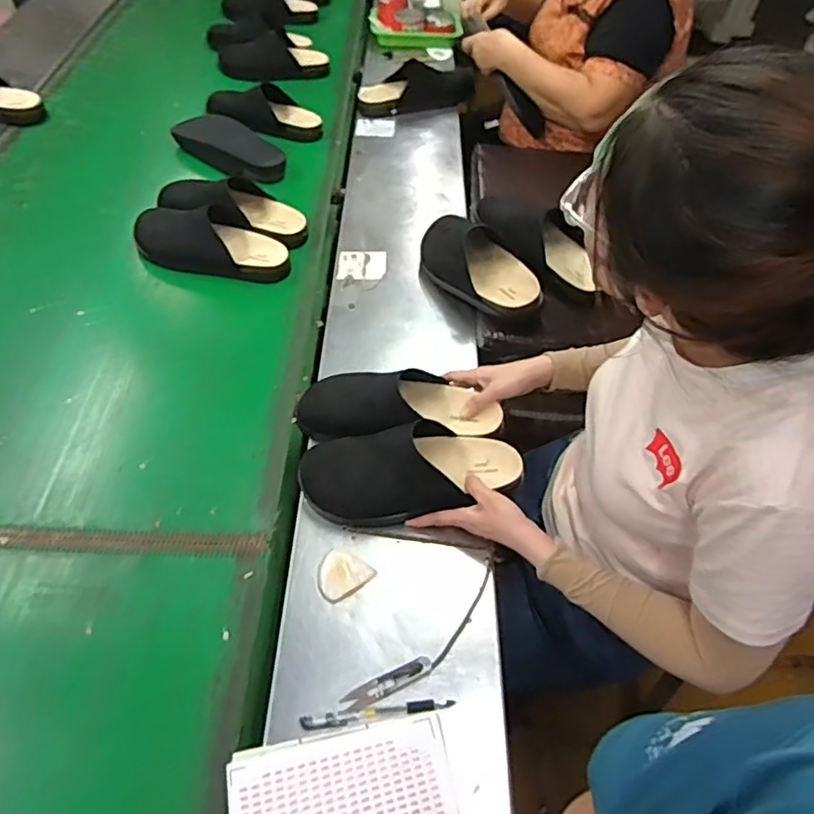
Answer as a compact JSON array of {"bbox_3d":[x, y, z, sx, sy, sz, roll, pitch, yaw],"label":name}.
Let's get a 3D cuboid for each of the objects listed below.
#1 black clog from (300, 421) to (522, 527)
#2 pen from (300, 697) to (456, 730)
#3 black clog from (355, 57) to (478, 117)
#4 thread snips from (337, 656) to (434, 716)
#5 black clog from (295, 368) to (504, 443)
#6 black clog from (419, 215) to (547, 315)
[{"bbox_3d":[0.006,0.085,0.762,0.279,0.107,0.106,-1,53,-3],"label":"black clog"},{"bbox_3d":[-0.030,0.317,0.621,0.158,0.008,0.014,-6,53,-7],"label":"pen"},{"bbox_3d":[0.017,-0.783,1.460,0.271,0.080,0.133,-16,55,-14],"label":"black clog"},{"bbox_3d":[-0.022,0.300,0.644,0.105,0.008,0.024,-20,56,-17],"label":"thread snips"},{"bbox_3d":[-0.017,0.006,0.822,0.273,0.106,0.109,3,51,-2],"label":"black clog"},{"bbox_3d":[0.115,-0.242,0.985,0.124,0.084,0.268,-21,56,-20],"label":"black clog"}]

